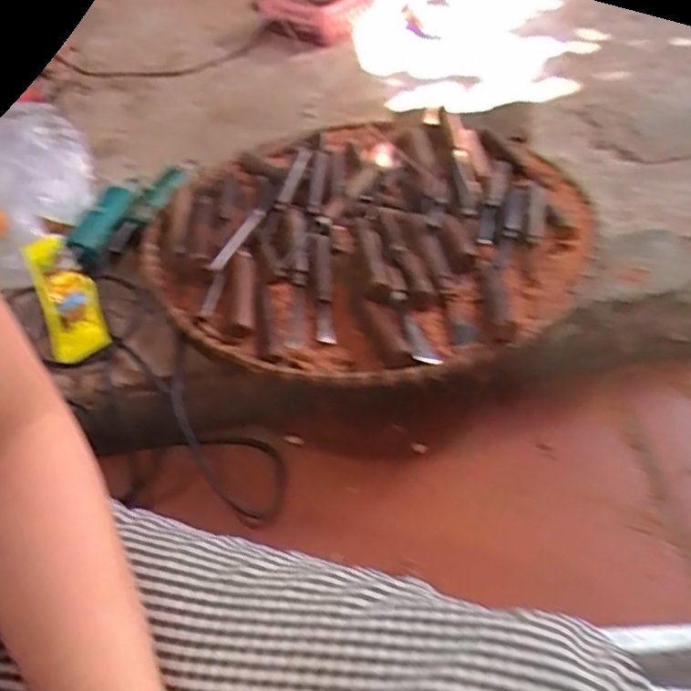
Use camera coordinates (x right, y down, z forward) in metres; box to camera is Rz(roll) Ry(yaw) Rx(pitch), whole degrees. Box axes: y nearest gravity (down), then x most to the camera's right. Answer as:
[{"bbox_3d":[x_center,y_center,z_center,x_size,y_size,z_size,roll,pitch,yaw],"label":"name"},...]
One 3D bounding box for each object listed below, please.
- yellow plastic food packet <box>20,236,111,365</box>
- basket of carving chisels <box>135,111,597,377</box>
[{"bbox_3d":[-0.305,-0.056,0.695,0.055,0.039,0.172,-23,47,-15],"label":"yellow plastic food packet"},{"bbox_3d":[0.033,-0.136,0.716,0.469,0.048,0.429,-4,47,4],"label":"basket of carving chisels"}]

